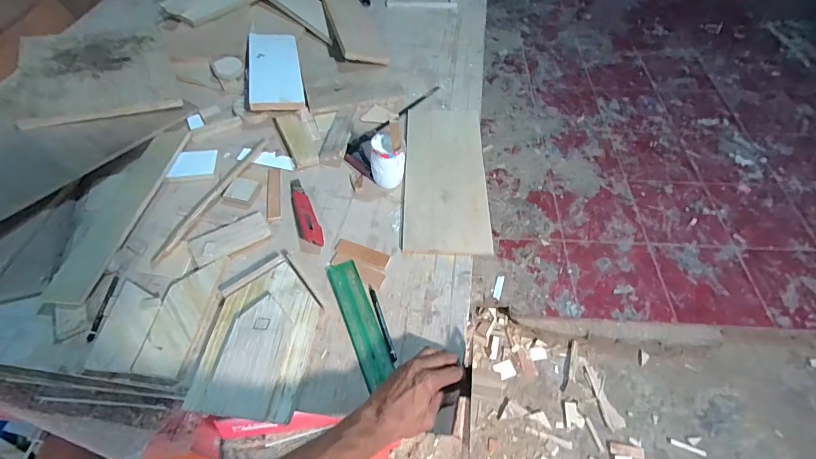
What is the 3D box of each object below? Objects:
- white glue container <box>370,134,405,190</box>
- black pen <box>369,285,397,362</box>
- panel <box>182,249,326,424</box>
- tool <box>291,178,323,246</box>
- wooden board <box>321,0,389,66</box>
[{"bbox_3d":[-0.040,-0.126,0.705,0.059,0.082,0.055,37,62,20],"label":"white glue container"},{"bbox_3d":[-0.040,0.142,0.585,0.009,0.005,0.124,-16,57,-11],"label":"black pen"},{"bbox_3d":[-0.216,0.146,0.565,0.148,0.034,0.237,5,56,3],"label":"panel"},{"bbox_3d":[-0.193,-0.037,0.690,0.036,0.025,0.163,-22,58,-14],"label":"tool"},{"bbox_3d":[-0.149,-0.552,1.019,0.119,0.015,0.379,-2,51,-24],"label":"wooden board"}]

